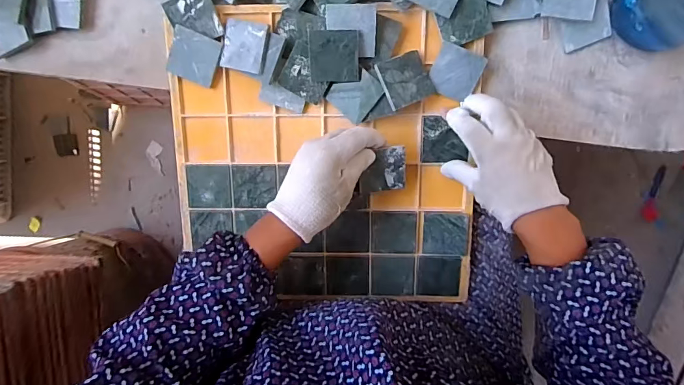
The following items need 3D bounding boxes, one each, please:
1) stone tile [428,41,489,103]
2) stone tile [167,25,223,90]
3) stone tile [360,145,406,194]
[{"bbox_3d":[0.116,-0.121,0.407,0.048,0.004,0.047,22,109,1],"label":"stone tile"},{"bbox_3d":[-0.154,-0.140,0.414,0.049,0.005,0.048,19,109,-7],"label":"stone tile"},{"bbox_3d":[0.043,-0.023,0.415,0.046,0.004,0.050,-3,116,1],"label":"stone tile"}]

